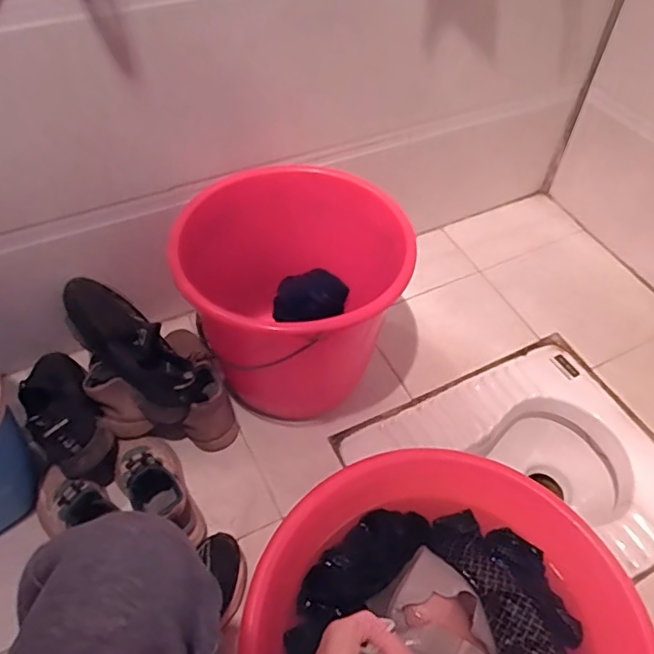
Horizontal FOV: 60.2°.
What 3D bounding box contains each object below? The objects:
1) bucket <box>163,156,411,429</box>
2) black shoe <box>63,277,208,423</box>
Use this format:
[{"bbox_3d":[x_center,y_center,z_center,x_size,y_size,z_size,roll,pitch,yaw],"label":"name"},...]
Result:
[{"bbox_3d":[-0.059,-0.041,0.950,0.359,0.334,0.333,1,51,-1],"label":"bucket"},{"bbox_3d":[-0.320,0.030,0.913,0.289,0.138,0.097,43,60,10],"label":"black shoe"}]

